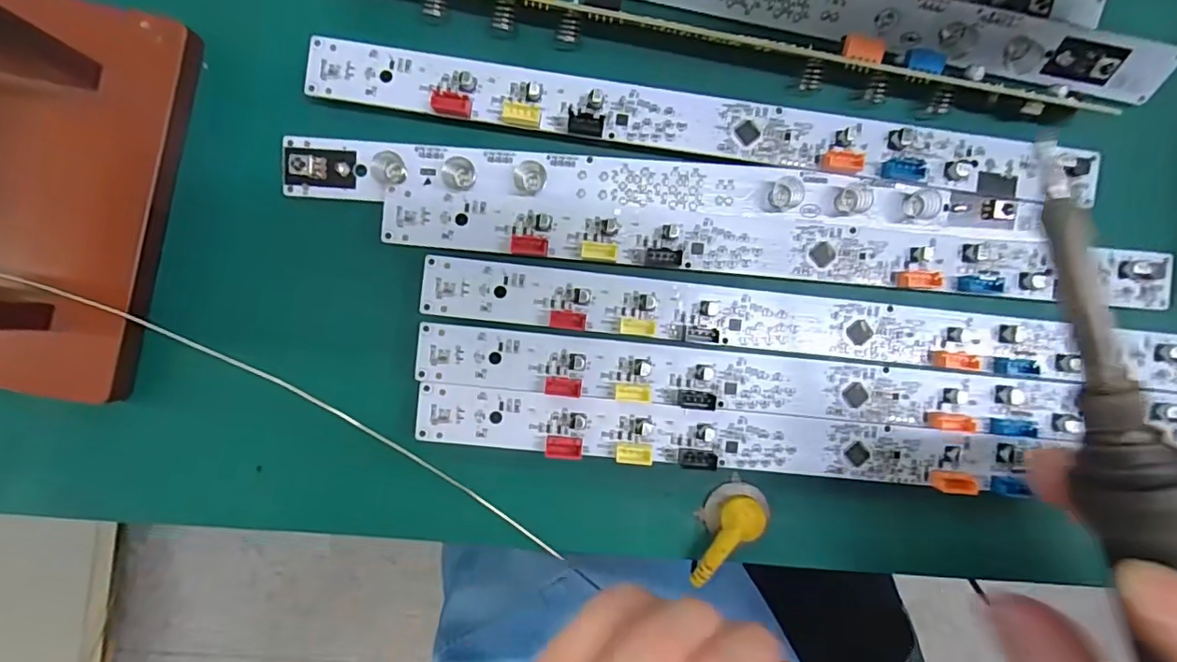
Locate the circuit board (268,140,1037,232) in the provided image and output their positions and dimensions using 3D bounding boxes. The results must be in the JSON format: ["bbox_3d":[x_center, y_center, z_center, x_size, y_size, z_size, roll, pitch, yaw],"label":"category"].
[{"bbox_3d":[0.030,-0.054,0.205,0.275,0.008,0.021,2,89,-2],"label":"circuit board"}]

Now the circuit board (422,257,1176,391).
[{"bbox_3d":[0.083,0.000,0.205,0.282,0.006,0.025,6,89,-2],"label":"circuit board"}]

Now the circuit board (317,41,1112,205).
[{"bbox_3d":[0.045,-0.078,0.204,0.283,0.006,0.027,7,89,-2],"label":"circuit board"}]

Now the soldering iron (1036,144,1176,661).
[{"bbox_3d":[0.125,0.055,0.122,0.014,0.013,0.191,-19,93,-1],"label":"soldering iron"}]

